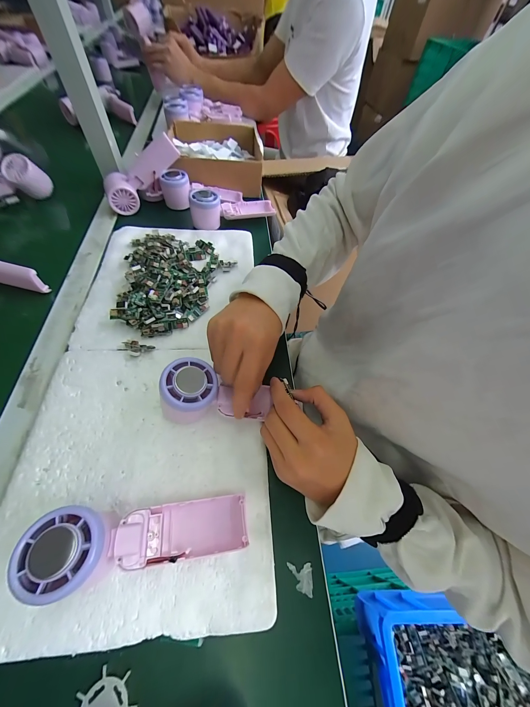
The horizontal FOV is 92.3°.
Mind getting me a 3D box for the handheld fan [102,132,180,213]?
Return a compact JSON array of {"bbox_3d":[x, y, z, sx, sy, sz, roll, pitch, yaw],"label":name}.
[{"bbox_3d":[-0.240,-0.344,0.488,0.163,0.058,0.058,-40,65,7],"label":"handheld fan"}]

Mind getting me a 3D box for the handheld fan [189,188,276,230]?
[{"bbox_3d":[-0.062,-0.290,0.497,0.165,0.047,0.050,-17,60,-15],"label":"handheld fan"}]

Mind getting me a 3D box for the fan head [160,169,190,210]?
[{"bbox_3d":[-0.181,-0.335,0.519,0.056,0.056,0.050,-12,59,-12],"label":"fan head"}]

